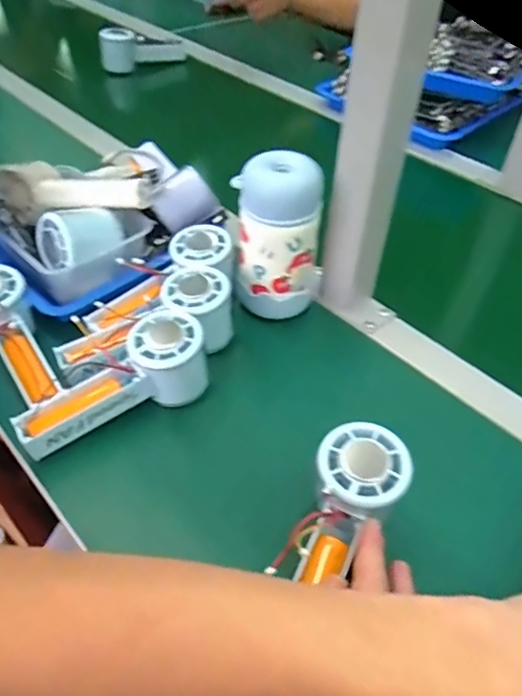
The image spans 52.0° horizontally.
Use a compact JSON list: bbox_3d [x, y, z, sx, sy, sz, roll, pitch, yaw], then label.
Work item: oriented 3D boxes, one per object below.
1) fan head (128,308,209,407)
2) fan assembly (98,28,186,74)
[{"bbox_3d":[-0.073,0.010,0.421,0.055,0.053,0.059,-16,49,-15],"label":"fan head"},{"bbox_3d":[-0.218,-0.546,0.986,0.150,0.060,0.063,-4,47,-5],"label":"fan assembly"}]

